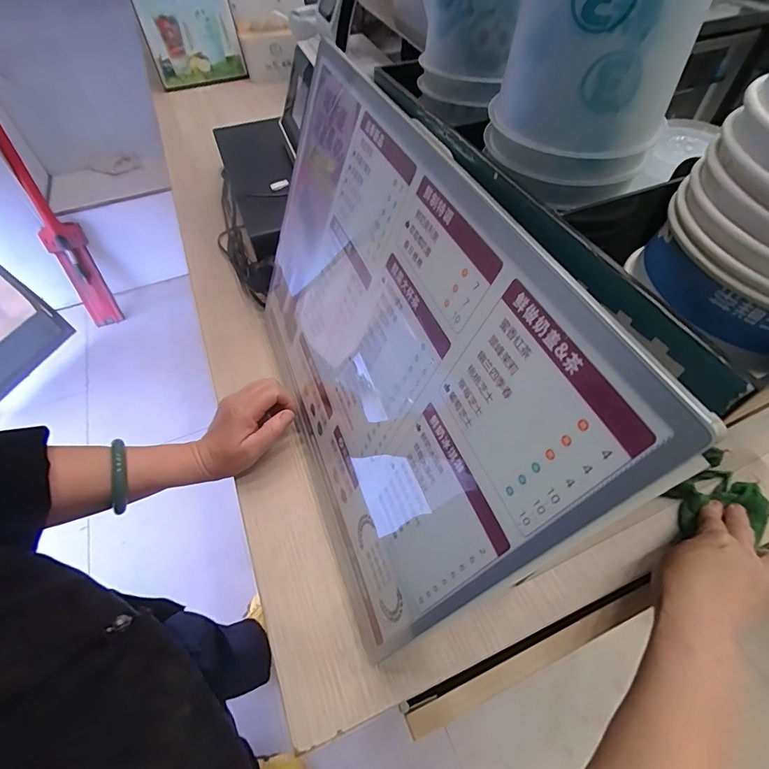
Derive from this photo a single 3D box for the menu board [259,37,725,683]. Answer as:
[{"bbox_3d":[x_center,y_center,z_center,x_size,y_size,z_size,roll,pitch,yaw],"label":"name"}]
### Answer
[{"bbox_3d":[-0.025,-0.030,0.337,0.012,0.311,0.395,-3,50,-32],"label":"menu board"}]

